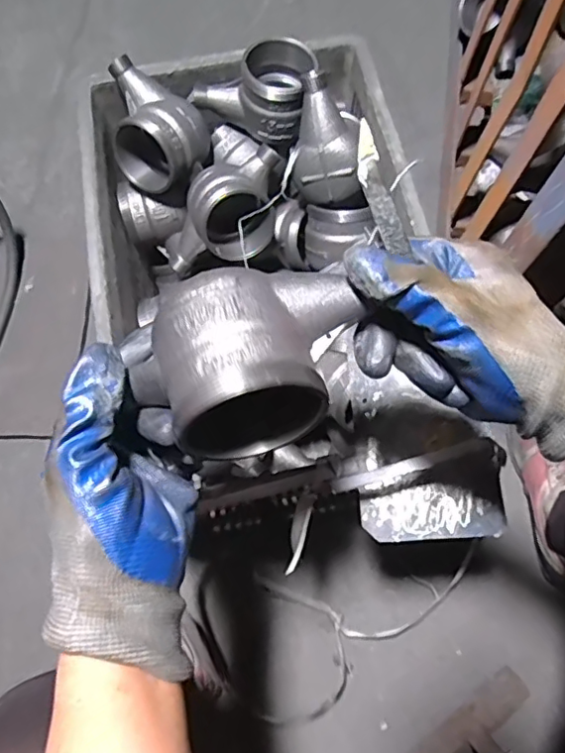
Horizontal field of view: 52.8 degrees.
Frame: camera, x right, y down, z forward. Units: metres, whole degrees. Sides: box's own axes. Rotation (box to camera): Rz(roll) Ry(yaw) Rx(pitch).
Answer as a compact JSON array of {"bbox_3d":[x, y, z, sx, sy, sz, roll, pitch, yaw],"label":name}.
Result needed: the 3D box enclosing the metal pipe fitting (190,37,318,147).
[{"bbox_3d":[-0.027,-0.306,0.603,0.124,0.073,0.078,19,74,7],"label":"metal pipe fitting"}]

